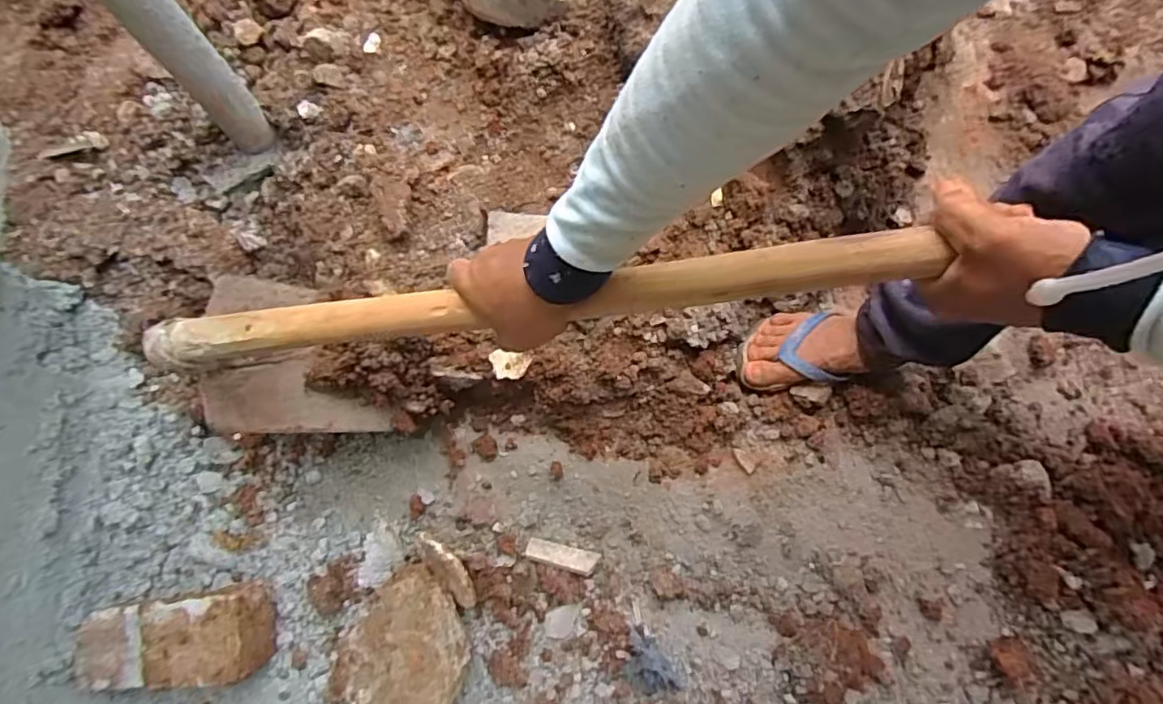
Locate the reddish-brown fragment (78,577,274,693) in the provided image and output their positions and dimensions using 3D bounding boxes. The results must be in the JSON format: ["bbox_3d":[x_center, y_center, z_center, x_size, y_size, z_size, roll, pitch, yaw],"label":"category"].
[{"bbox_3d":[-0.488,0.341,0.719,0.206,0.085,0.101,-5,77,-1],"label":"reddish-brown fragment"}]

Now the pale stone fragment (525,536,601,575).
[{"bbox_3d":[-0.024,0.261,0.762,0.092,0.006,0.028,14,59,-2],"label":"pale stone fragment"}]

